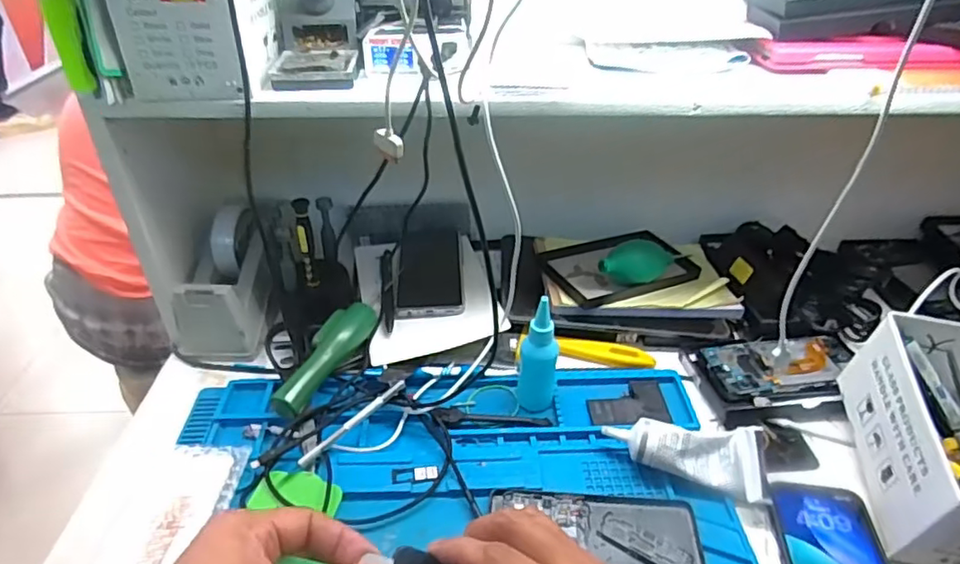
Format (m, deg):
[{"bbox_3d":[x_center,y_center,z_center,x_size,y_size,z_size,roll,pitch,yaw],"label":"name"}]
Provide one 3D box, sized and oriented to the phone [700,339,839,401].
[{"bbox_3d":[0.299,0.088,0.606,0.138,0.019,0.080,-2,36,-3],"label":"phone"}]

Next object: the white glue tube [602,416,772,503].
[{"bbox_3d":[0.176,0.140,0.510,0.134,0.036,0.053,15,39,20],"label":"white glue tube"}]

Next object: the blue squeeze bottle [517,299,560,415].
[{"bbox_3d":[0.055,0.068,0.551,0.035,0.116,0.028,6,37,8],"label":"blue squeeze bottle"}]

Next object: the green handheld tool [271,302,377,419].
[{"bbox_3d":[-0.153,0.072,0.591,0.037,0.030,0.139,17,39,22],"label":"green handheld tool"}]

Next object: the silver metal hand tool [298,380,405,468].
[{"bbox_3d":[-0.114,0.125,0.534,0.112,0.012,0.010,-37,48,-21],"label":"silver metal hand tool"}]

